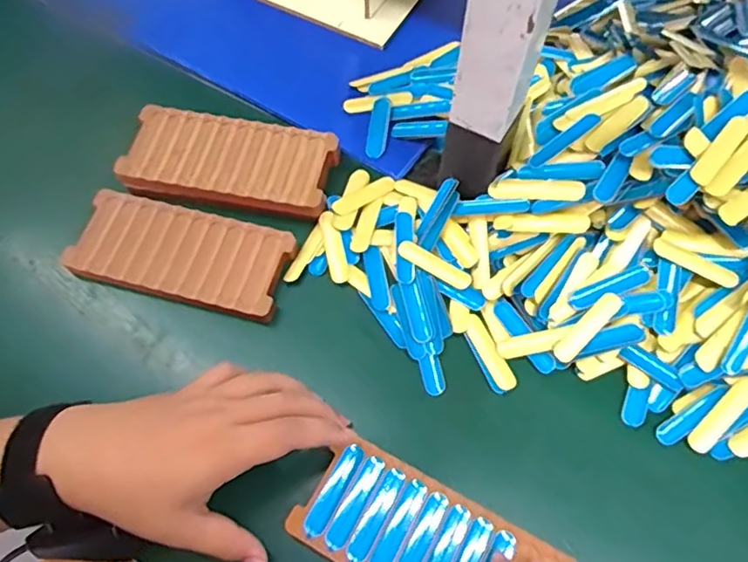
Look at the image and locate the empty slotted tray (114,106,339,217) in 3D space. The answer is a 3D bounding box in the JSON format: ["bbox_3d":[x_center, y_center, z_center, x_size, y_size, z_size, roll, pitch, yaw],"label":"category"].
[{"bbox_3d":[-0.120,-0.099,0.484,0.167,0.021,0.079,9,65,5],"label":"empty slotted tray"}]

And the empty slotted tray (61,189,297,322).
[{"bbox_3d":[-0.152,-0.022,0.460,0.168,0.013,0.078,13,66,7],"label":"empty slotted tray"}]

